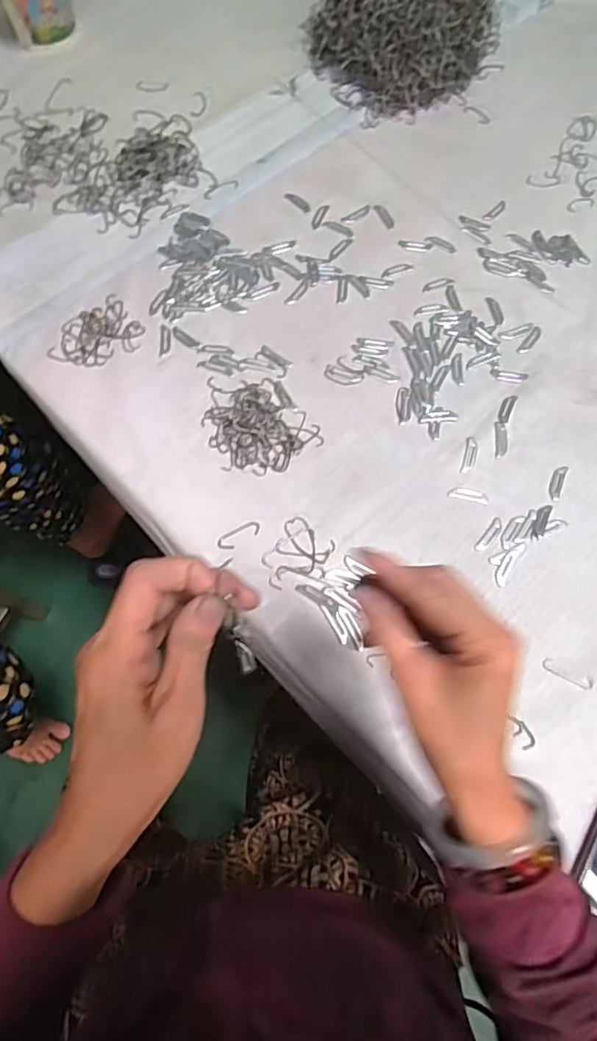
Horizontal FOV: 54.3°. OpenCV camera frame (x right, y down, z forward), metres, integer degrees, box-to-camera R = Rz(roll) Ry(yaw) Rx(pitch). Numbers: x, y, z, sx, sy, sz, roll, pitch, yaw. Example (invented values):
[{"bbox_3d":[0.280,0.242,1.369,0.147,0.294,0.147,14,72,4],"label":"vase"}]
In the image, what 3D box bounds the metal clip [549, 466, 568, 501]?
[{"bbox_3d":[0.238,-0.035,0.533,0.012,0.004,0.036,22,71,6],"label":"metal clip"}]

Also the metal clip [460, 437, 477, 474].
[{"bbox_3d":[0.159,-0.060,0.539,0.010,0.004,0.036,15,70,4],"label":"metal clip"}]

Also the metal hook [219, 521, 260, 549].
[{"bbox_3d":[-0.051,0.013,0.504,0.038,0.004,0.015,-31,74,-12],"label":"metal hook"}]

